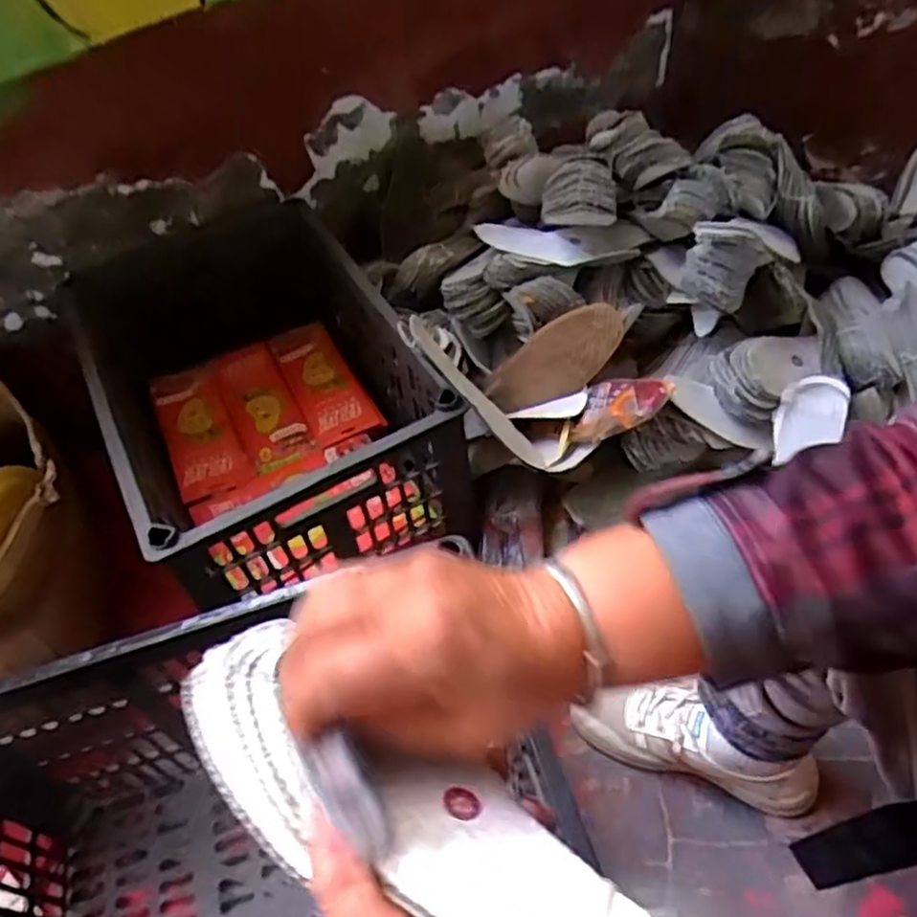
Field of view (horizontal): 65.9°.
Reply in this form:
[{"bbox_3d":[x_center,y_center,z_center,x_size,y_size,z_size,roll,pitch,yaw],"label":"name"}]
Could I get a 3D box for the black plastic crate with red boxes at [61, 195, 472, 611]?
[{"bbox_3d":[-0.258,-0.089,0.914,0.341,0.232,0.548,-28,54,-15],"label":"black plastic crate with red boxes"}]

